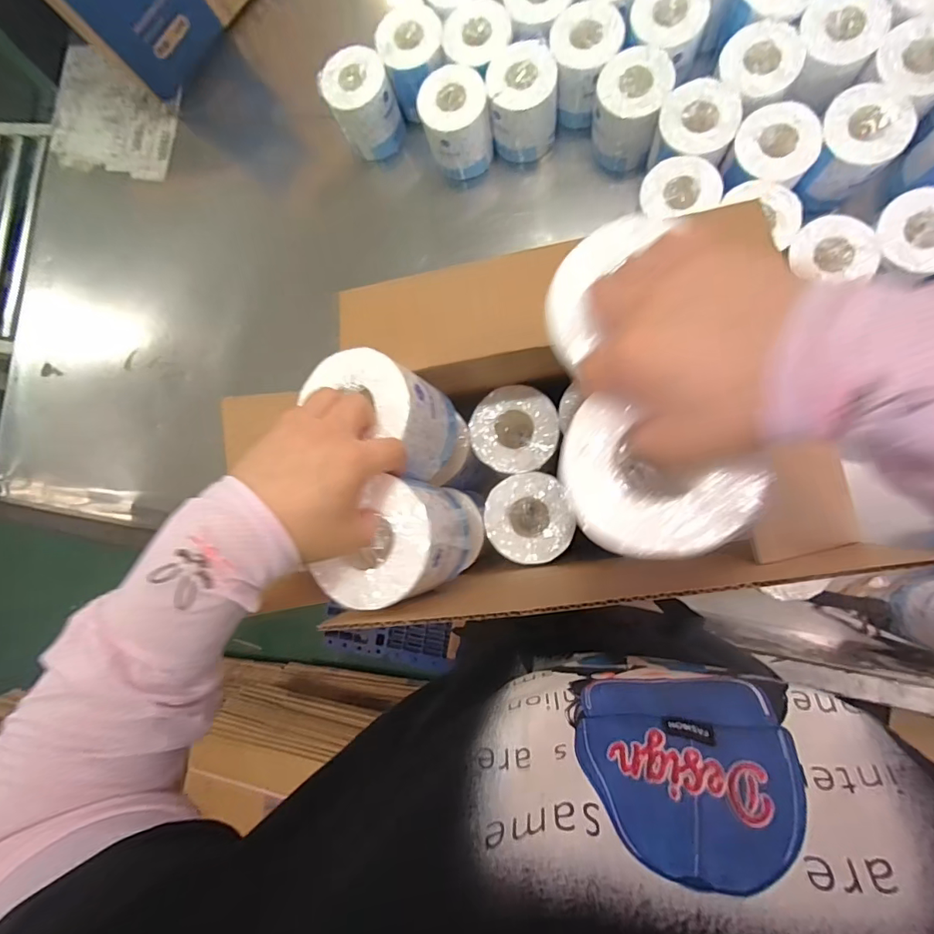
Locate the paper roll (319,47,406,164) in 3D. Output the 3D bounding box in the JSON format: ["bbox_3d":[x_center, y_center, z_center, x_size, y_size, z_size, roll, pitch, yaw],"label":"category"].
[{"bbox_3d":[-0.160,-0.572,0.747,0.094,0.112,0.092,0,88,9],"label":"paper roll"}]

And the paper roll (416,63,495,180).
[{"bbox_3d":[-0.013,-0.521,0.723,0.095,0.115,0.095,0,88,9],"label":"paper roll"}]

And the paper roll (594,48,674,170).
[{"bbox_3d":[0.233,-0.509,0.679,0.093,0.117,0.086,0,88,9],"label":"paper roll"}]

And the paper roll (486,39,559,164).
[{"bbox_3d":[0.085,-0.542,0.706,0.096,0.113,0.095,0,88,9],"label":"paper roll"}]

